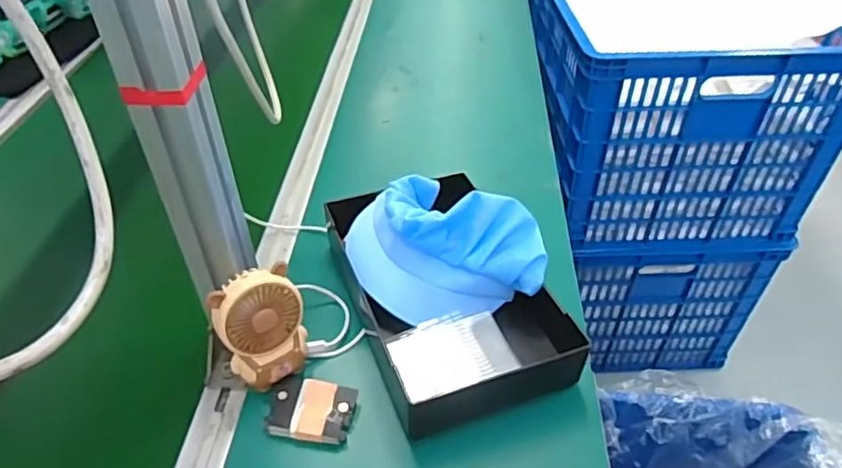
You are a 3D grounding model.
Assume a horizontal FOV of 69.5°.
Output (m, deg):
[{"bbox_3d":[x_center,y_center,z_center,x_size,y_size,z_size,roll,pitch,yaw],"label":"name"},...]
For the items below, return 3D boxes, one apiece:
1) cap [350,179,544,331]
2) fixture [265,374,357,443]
[{"bbox_3d":[0.020,0.010,0.594,0.181,0.097,0.140,-5,43,-4],"label":"cap"},{"bbox_3d":[-0.093,0.148,0.508,0.069,0.016,0.053,7,43,9],"label":"fixture"}]

